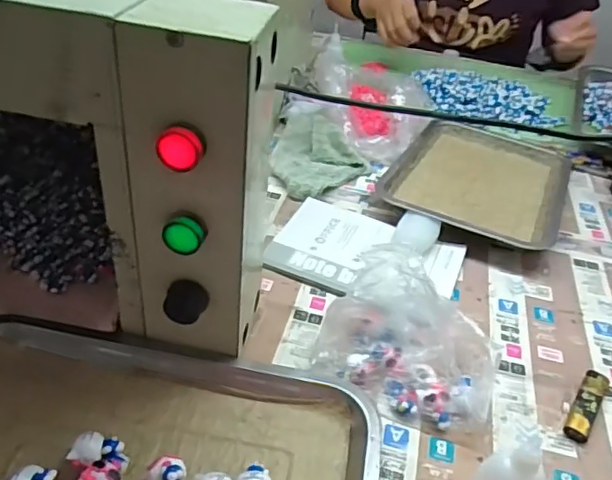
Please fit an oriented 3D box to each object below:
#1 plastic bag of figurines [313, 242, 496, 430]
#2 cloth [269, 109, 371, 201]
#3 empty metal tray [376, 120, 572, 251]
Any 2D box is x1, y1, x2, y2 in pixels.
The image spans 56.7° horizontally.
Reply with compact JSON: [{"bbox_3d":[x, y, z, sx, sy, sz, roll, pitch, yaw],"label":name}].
[{"bbox_3d":[0.092,0.080,0.475,0.146,0.093,0.102,24,41,20],"label":"plastic bag of figurines"},{"bbox_3d":[0.022,-0.124,0.773,0.124,0.031,0.210,11,38,5],"label":"cloth"},{"bbox_3d":[0.240,-0.086,0.770,0.213,0.032,0.306,21,40,17],"label":"empty metal tray"}]

